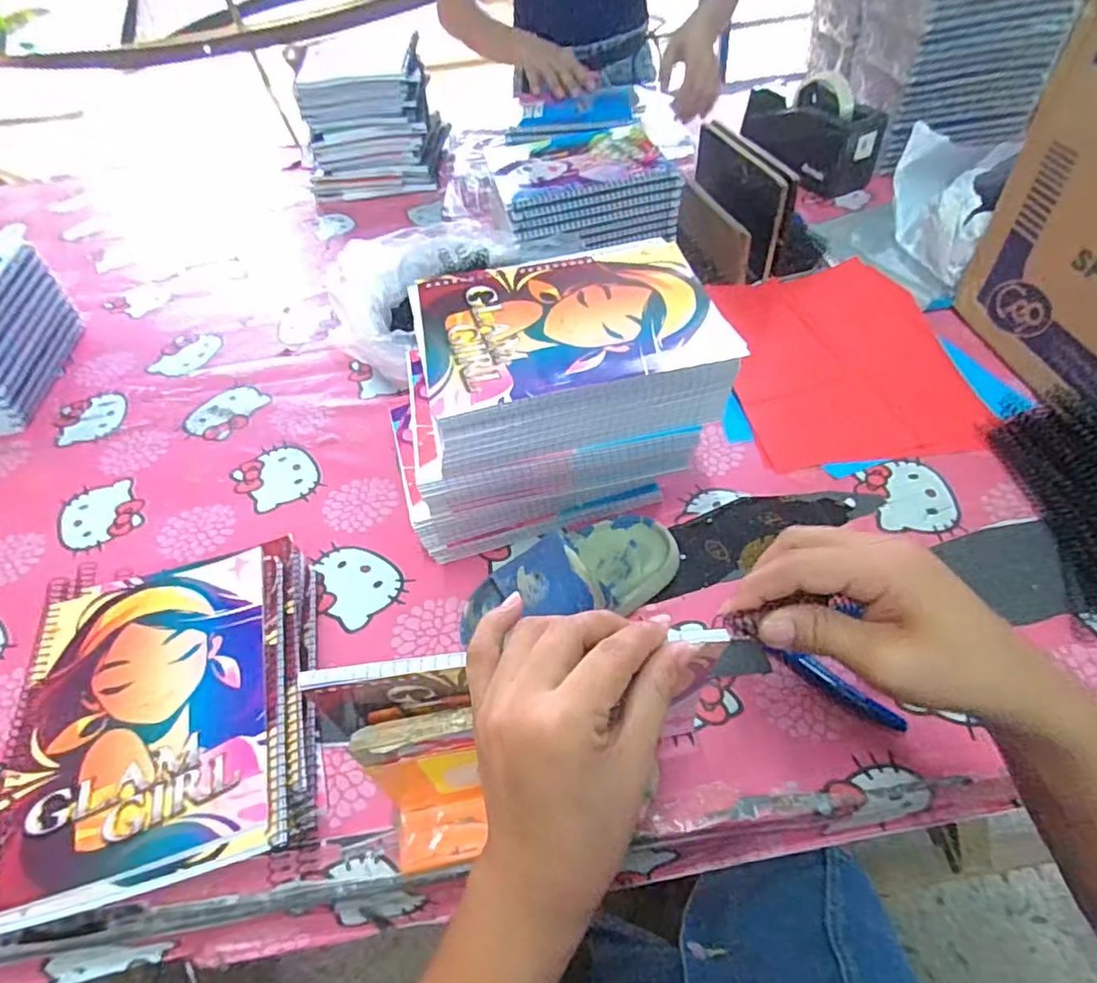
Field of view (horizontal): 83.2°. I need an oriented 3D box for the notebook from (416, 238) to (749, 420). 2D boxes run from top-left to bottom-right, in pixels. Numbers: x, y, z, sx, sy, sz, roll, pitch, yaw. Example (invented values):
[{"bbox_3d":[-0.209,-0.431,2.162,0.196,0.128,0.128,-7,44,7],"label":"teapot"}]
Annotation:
[{"bbox_3d":[0.013,-0.118,0.423,0.197,0.010,0.143,-13,50,-5],"label":"notebook"}]

